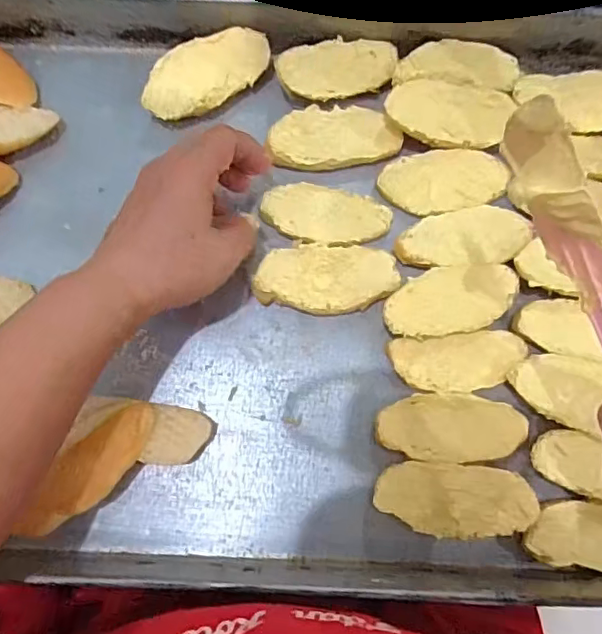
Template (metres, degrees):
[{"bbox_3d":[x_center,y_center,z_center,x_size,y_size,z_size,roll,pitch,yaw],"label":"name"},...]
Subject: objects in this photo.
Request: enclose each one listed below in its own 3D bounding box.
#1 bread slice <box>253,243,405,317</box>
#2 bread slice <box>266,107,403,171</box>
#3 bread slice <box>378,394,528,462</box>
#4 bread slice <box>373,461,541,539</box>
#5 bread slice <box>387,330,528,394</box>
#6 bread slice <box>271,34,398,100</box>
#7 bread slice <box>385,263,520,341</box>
[{"bbox_3d":[0.017,-0.025,0.375,0.092,0.013,0.045,4,81,-1],"label":"bread slice"},{"bbox_3d":[0.023,-0.128,0.395,0.090,0.013,0.046,-7,81,-2],"label":"bread slice"},{"bbox_3d":[0.094,0.070,0.358,0.090,0.017,0.041,1,81,-1],"label":"bread slice"},{"bbox_3d":[0.091,0.111,0.344,0.092,0.028,0.042,6,81,0],"label":"bread slice"},{"bbox_3d":[0.102,0.030,0.368,0.085,0.015,0.036,-5,81,-2],"label":"bread slice"},{"bbox_3d":[0.025,-0.174,0.397,0.083,0.011,0.037,-11,98,-10],"label":"bread slice"},{"bbox_3d":[0.096,-0.010,0.365,0.087,0.019,0.041,-10,81,-3],"label":"bread slice"}]

